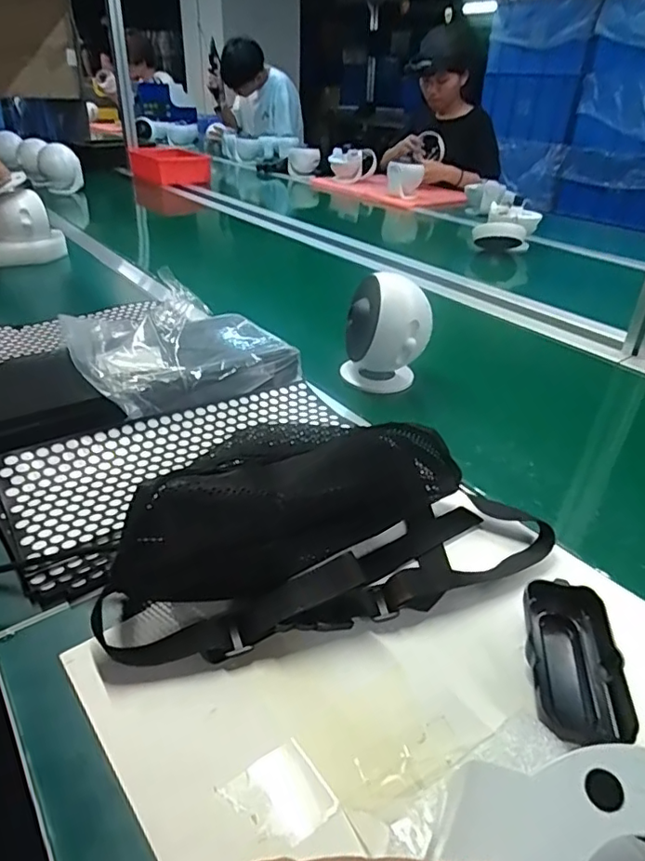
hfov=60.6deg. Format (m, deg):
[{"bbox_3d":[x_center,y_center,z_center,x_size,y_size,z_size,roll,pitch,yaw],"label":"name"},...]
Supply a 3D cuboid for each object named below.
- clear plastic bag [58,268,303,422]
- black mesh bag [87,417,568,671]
[{"bbox_3d":[-0.160,-0.096,0.639,0.236,0.079,0.196,-18,39,-26],"label":"clear plastic bag"},{"bbox_3d":[0.007,0.064,0.415,0.336,0.091,0.152,-8,35,-13],"label":"black mesh bag"}]

